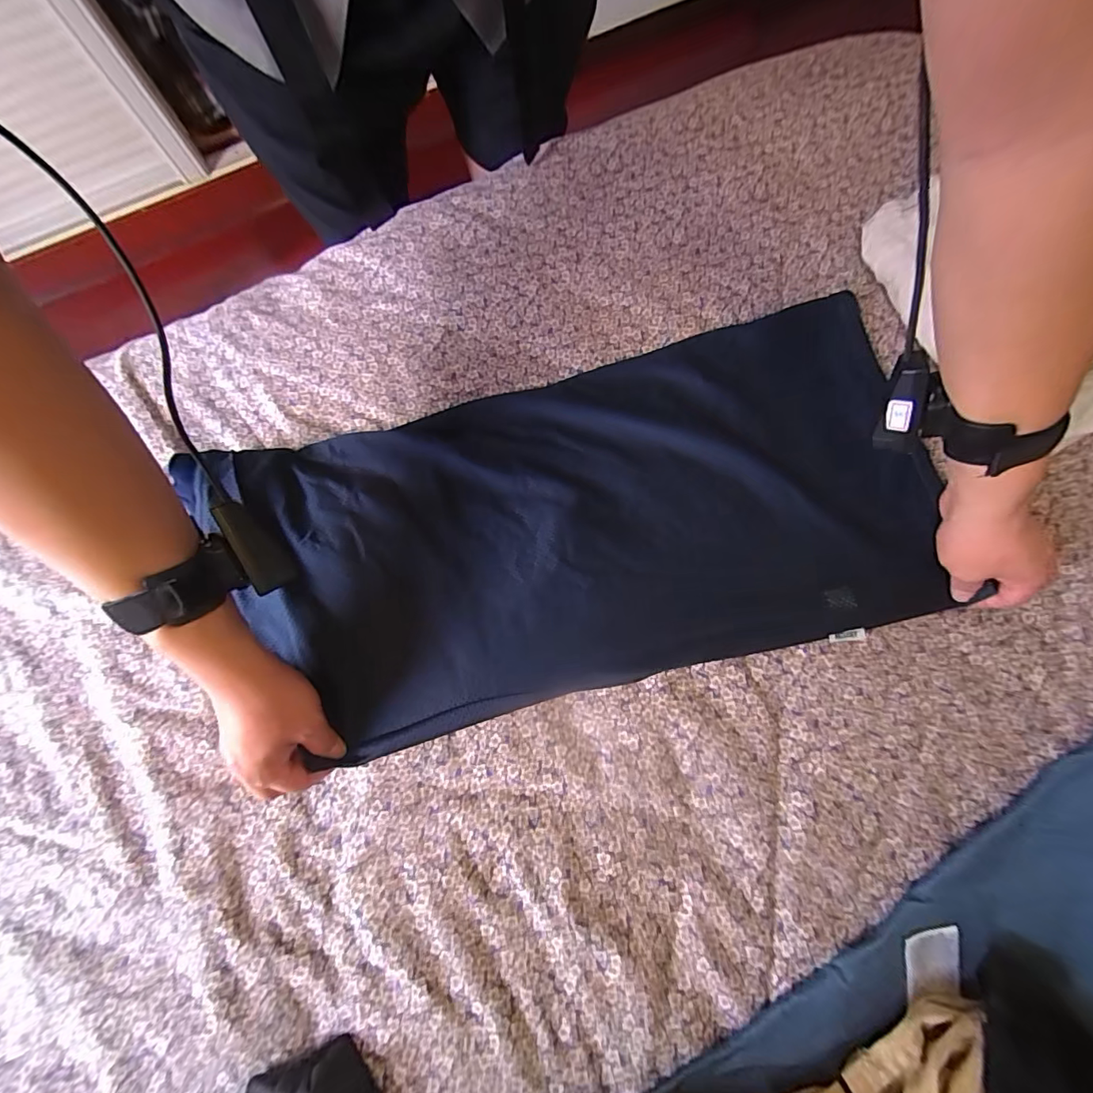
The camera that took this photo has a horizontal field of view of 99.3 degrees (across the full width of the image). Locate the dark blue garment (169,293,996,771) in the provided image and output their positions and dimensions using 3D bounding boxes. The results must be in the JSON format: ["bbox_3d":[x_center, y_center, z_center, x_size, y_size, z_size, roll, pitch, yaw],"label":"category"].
[{"bbox_3d":[0.038,-0.027,0.427,0.600,0.022,0.302,-14,78,-5],"label":"dark blue garment"}]

